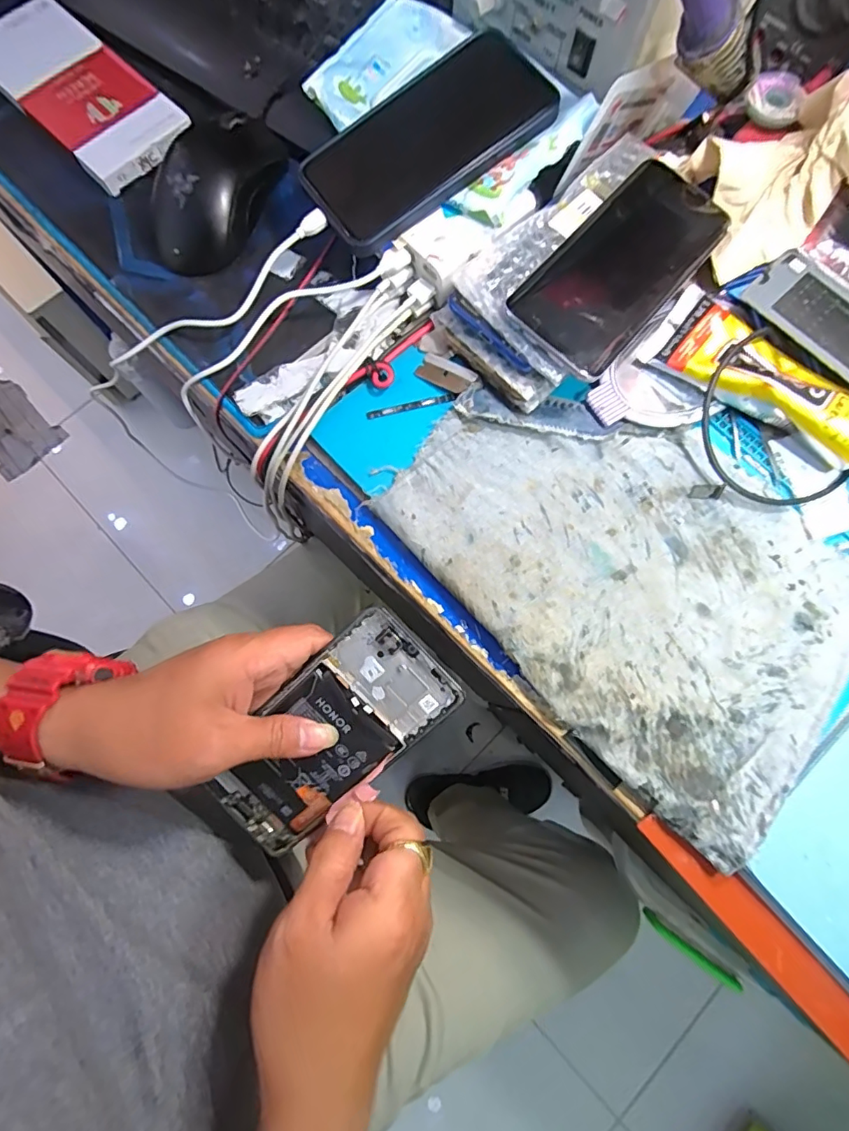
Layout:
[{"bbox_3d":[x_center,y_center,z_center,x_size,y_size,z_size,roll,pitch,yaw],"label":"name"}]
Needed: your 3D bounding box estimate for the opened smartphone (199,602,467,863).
[{"bbox_3d":[-0.057,0.099,0.291,0.158,0.008,0.071,-44,90,12],"label":"opened smartphone"}]

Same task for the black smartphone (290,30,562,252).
[{"bbox_3d":[-0.001,-0.273,0.327,0.156,0.015,0.080,-35,77,4],"label":"black smartphone"}]

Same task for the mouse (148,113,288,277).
[{"bbox_3d":[-0.145,-0.267,0.357,0.059,0.040,0.120,31,78,8],"label":"mouse"}]

